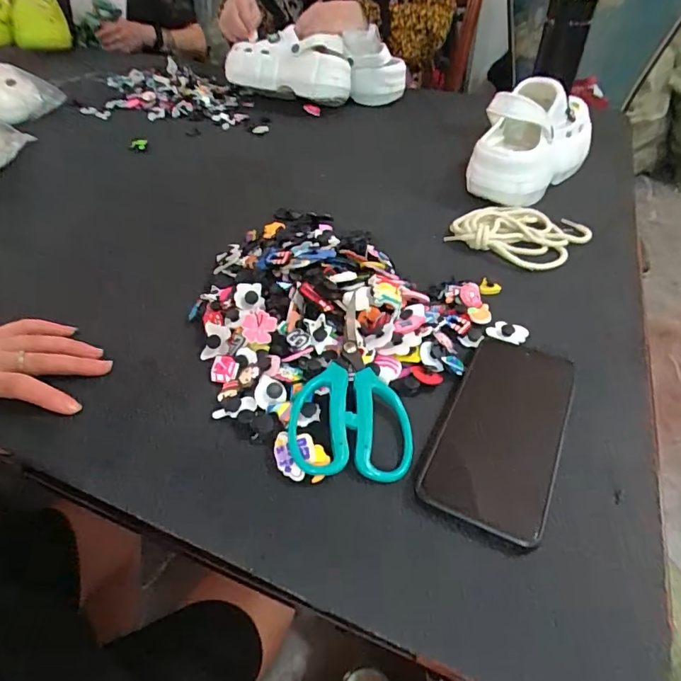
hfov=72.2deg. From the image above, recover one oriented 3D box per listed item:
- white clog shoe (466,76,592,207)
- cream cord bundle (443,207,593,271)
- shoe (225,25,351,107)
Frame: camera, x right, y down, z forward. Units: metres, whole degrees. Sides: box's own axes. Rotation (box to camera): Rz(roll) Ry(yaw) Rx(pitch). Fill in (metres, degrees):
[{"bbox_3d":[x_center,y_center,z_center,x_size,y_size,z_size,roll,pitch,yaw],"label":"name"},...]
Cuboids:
[{"bbox_3d":[0.253,-0.267,0.604,0.109,0.104,0.208,26,49,24],"label":"white clog shoe"},{"bbox_3d":[0.203,-0.127,0.530,0.136,0.021,0.113,22,48,22],"label":"cream cord bundle"},{"bbox_3d":[-0.099,-0.518,0.880,0.243,0.098,0.117,30,51,28],"label":"shoe"}]

